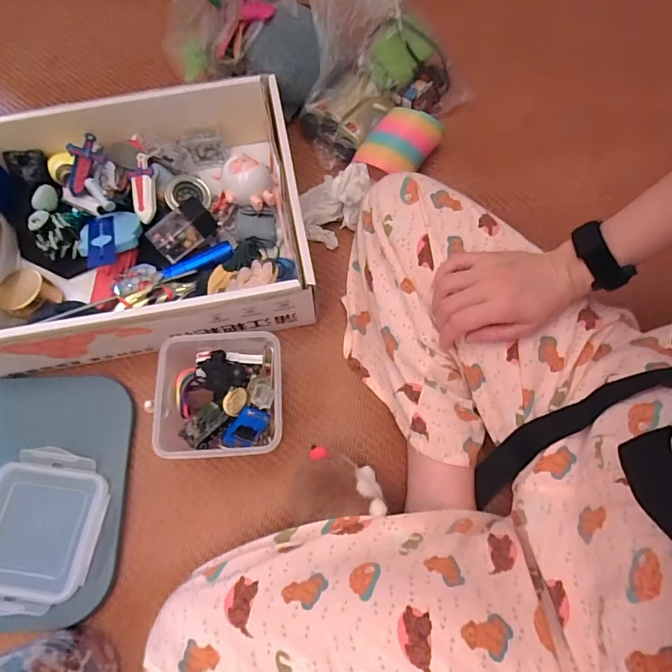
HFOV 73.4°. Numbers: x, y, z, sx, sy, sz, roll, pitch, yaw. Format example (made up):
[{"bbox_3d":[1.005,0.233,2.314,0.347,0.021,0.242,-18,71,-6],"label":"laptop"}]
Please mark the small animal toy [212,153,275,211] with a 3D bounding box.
[{"bbox_3d":[-0.116,-0.189,0.581,0.071,0.059,0.060,-8,67,-3],"label":"small animal toy"}]

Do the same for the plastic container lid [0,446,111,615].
[{"bbox_3d":[-0.316,0.197,0.466,0.142,0.025,0.149,0,67,1],"label":"plastic container lid"}]

